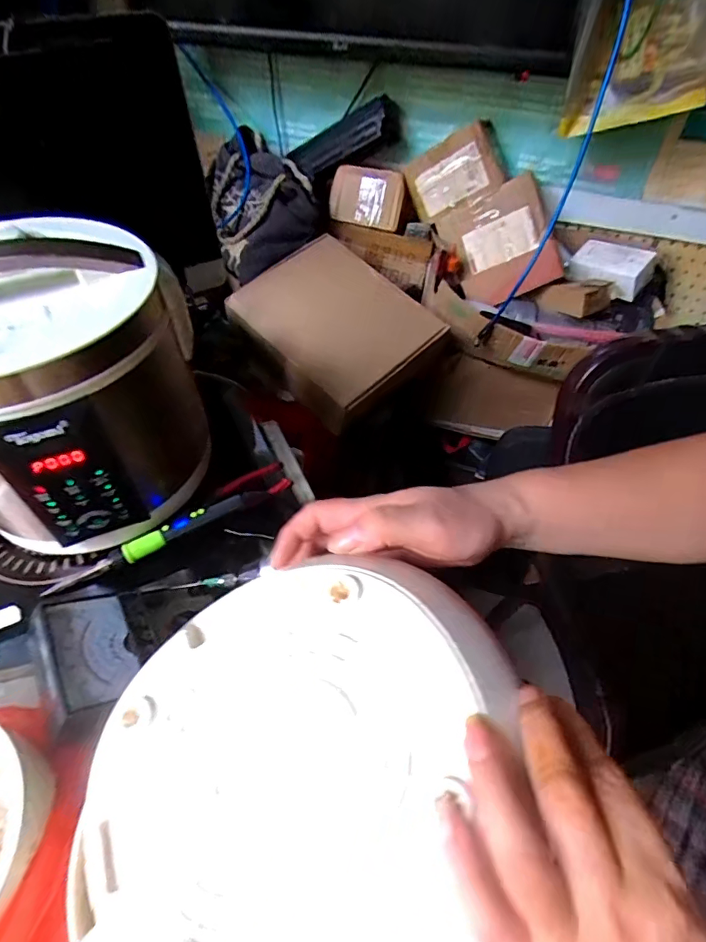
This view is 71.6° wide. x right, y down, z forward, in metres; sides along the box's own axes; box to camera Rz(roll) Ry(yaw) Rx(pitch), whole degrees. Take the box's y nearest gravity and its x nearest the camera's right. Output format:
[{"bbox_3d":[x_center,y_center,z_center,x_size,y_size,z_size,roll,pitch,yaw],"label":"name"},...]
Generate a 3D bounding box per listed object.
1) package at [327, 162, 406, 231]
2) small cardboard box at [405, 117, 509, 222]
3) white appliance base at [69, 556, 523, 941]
[{"bbox_3d":[0.026,-0.544,0.967,0.147,0.105,0.039,13,16,3],"label":"package"},{"bbox_3d":[0.190,-0.560,0.928,0.169,0.121,0.061,-13,17,33],"label":"small cardboard box"},{"bbox_3d":[-0.021,0.162,0.263,0.230,0.054,0.208,-27,56,-1],"label":"white appliance base"}]

